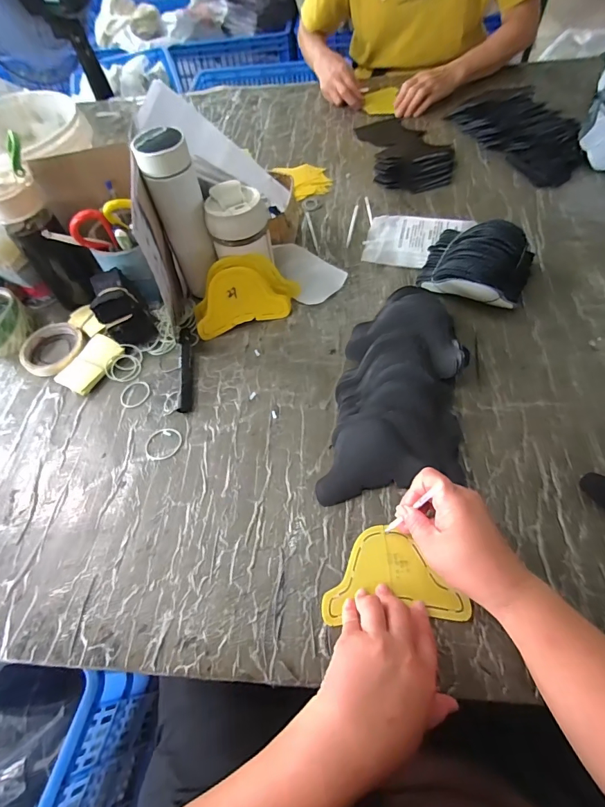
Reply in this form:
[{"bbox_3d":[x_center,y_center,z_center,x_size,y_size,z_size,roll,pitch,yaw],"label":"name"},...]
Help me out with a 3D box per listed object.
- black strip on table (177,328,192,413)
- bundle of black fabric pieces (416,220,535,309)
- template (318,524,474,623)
[{"bbox_3d":[-0.171,-0.054,0.577,0.017,0.018,0.145,-8,58,0],"label":"black strip on table"},{"bbox_3d":[0.250,-0.200,0.568,0.142,0.098,0.115,23,64,19],"label":"bundle of black fabric pieces"},{"bbox_3d":[0.089,0.172,0.407,0.136,0.004,0.089,-5,57,5],"label":"template"}]

